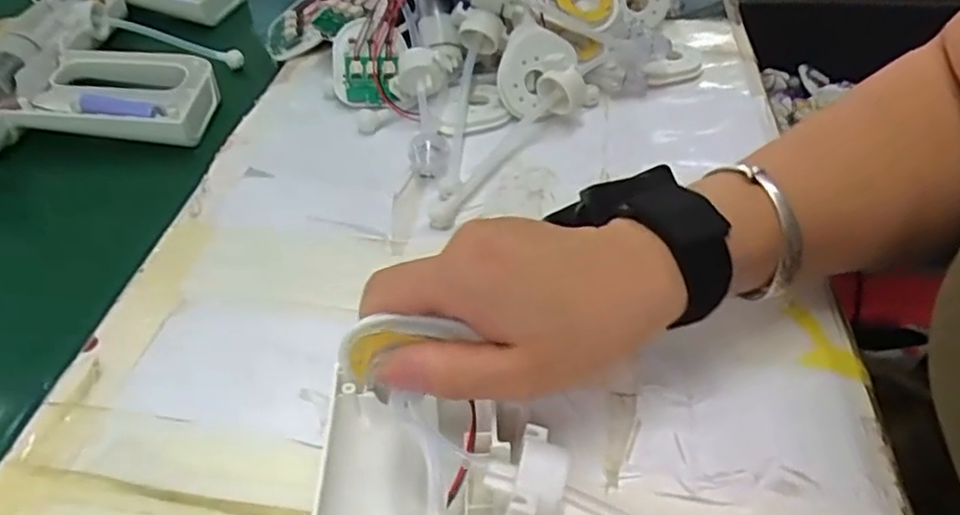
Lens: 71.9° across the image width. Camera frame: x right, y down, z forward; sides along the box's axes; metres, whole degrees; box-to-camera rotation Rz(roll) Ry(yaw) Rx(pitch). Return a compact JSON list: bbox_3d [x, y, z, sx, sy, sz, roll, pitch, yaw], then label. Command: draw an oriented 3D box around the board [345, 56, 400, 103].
[{"bbox_3d":[-0.071,-0.115,0.430,0.037,0.028,0.005,2,10,7],"label":"board"}]

